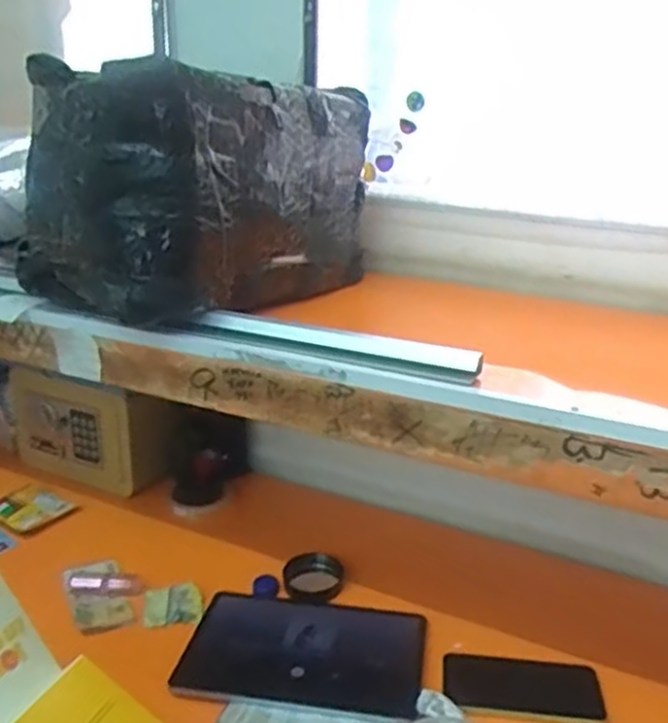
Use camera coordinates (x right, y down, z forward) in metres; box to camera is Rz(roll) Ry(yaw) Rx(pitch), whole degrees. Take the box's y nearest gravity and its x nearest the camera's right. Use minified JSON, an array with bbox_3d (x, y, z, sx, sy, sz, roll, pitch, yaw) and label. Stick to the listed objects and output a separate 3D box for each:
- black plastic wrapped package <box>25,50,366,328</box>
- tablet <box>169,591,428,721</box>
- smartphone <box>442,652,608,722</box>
[{"bbox_3d":[-0.131,-0.187,0.812,0.192,0.218,0.352,17,26,35],"label":"black plastic wrapped package"},{"bbox_3d":[-0.031,0.305,0.809,0.248,0.016,0.164,4,21,8],"label":"tablet"},{"bbox_3d":[0.192,0.333,0.771,0.155,0.010,0.092,3,21,5],"label":"smartphone"}]

